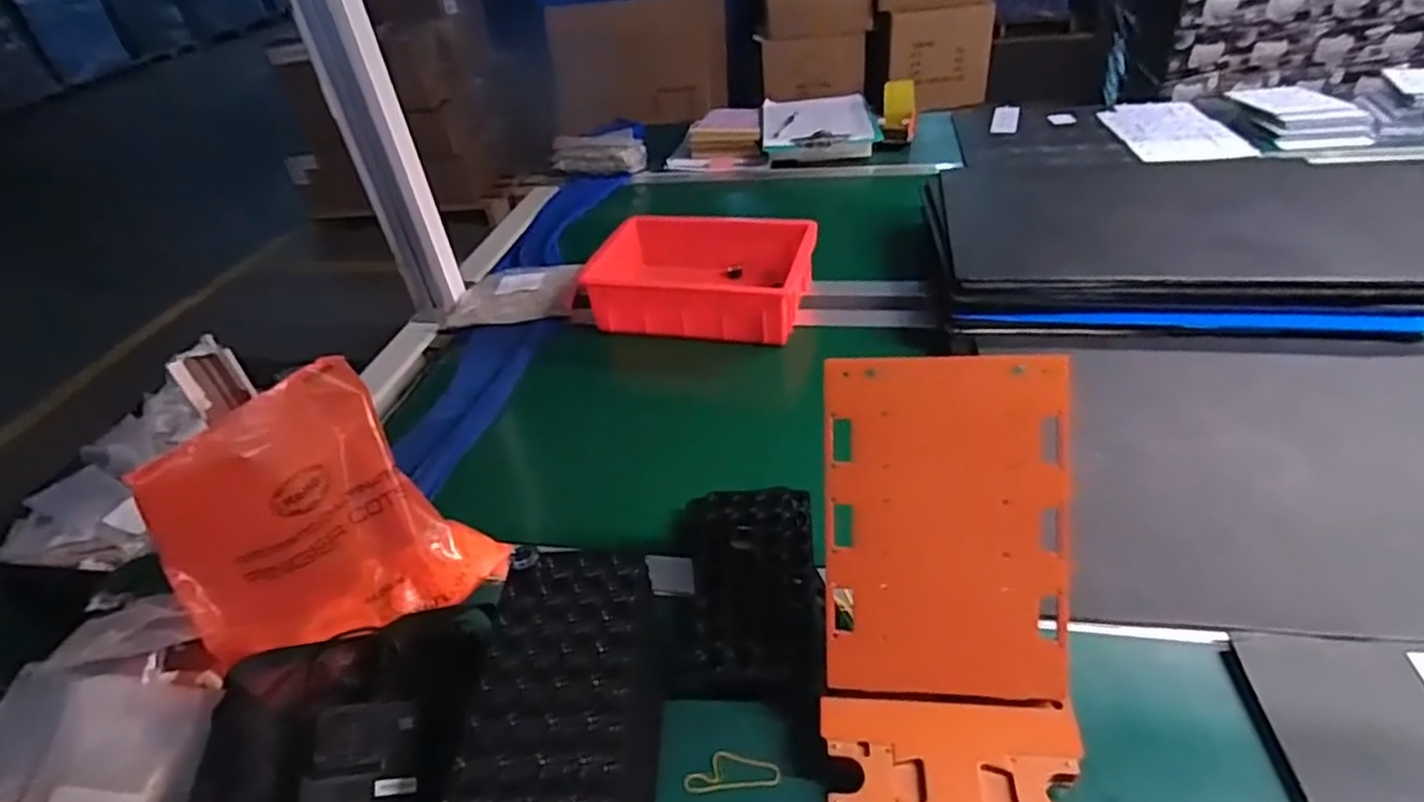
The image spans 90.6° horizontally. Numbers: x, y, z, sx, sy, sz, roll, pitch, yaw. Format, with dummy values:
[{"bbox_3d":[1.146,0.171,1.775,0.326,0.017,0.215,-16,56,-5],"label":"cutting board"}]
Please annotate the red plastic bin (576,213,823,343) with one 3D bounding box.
[{"bbox_3d":[-0.017,-0.177,0.976,0.297,0.075,0.195,6,40,16],"label":"red plastic bin"}]

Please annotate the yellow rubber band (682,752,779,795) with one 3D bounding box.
[{"bbox_3d":[0.014,0.268,0.512,0.068,0.004,0.026,-8,51,4],"label":"yellow rubber band"}]

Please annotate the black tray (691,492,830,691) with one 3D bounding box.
[{"bbox_3d":[0.035,0.159,0.614,0.112,0.051,0.208,-4,38,4],"label":"black tray"}]

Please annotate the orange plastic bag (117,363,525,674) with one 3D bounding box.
[{"bbox_3d":[-0.313,0.107,0.576,0.107,0.213,0.225,28,50,36],"label":"orange plastic bag"}]

